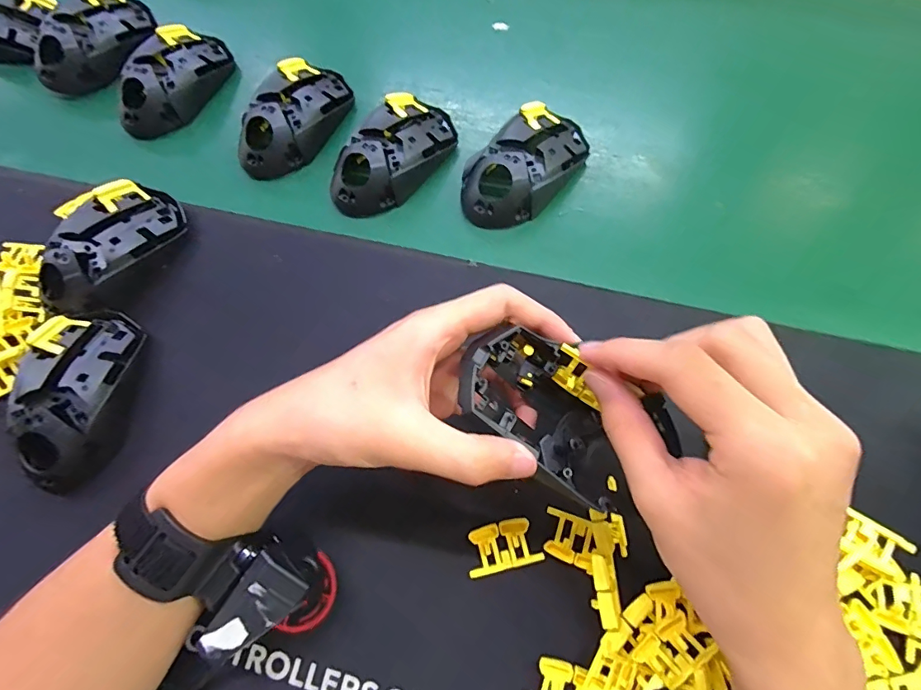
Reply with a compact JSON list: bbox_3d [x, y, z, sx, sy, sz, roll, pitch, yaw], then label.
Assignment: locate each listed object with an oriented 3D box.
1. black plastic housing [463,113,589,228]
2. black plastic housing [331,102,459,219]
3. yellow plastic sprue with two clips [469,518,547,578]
[{"bbox_3d":[0.050,-0.141,0.366,0.119,0.041,0.069,-43,74,-13],"label":"black plastic housing"},{"bbox_3d":[-0.051,-0.151,0.368,0.066,0.038,0.117,37,75,14],"label":"black plastic housing"},{"bbox_3d":[0.025,0.119,0.276,0.041,0.008,0.027,-13,70,-3],"label":"yellow plastic sprue with two clips"}]

